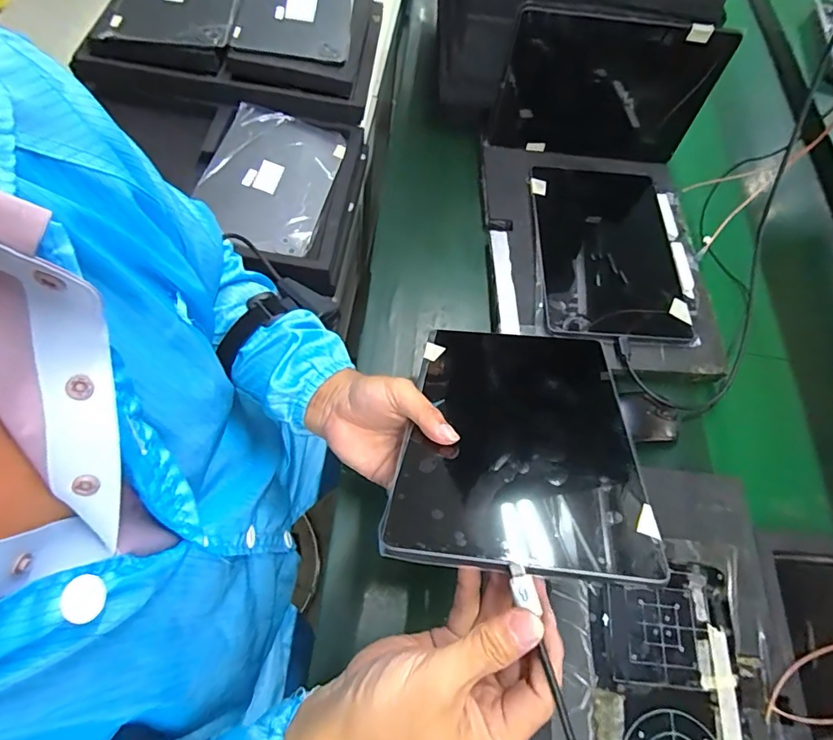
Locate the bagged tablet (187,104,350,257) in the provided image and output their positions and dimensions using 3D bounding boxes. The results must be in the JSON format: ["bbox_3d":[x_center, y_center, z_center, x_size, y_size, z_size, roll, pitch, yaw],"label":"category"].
[{"bbox_3d":[-0.211,-0.280,0.705,0.166,0.017,0.239,15,64,-12],"label":"bagged tablet"}]

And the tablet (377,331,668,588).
[{"bbox_3d":[0.078,0.040,0.380,0.164,0.011,0.243,4,36,9],"label":"tablet"}]

